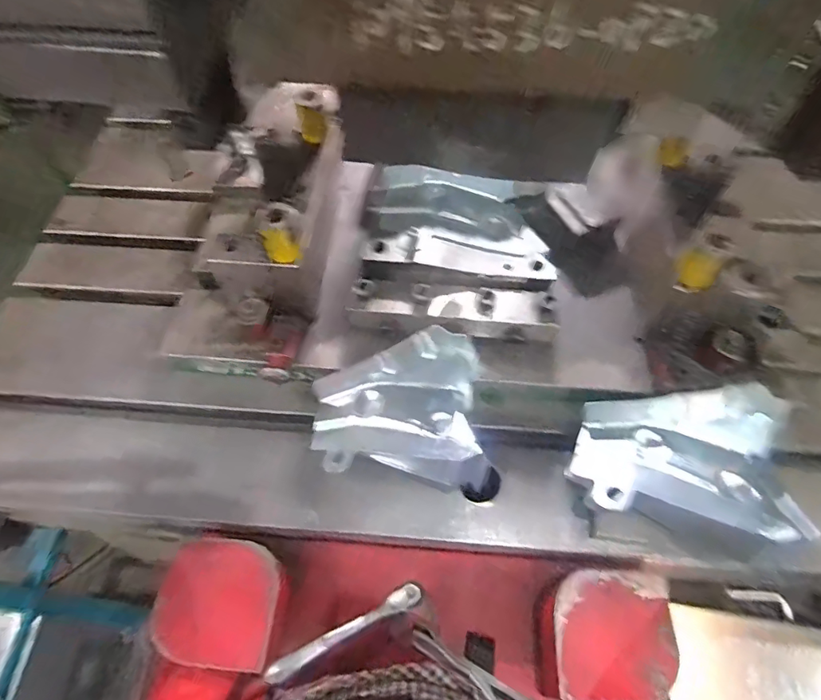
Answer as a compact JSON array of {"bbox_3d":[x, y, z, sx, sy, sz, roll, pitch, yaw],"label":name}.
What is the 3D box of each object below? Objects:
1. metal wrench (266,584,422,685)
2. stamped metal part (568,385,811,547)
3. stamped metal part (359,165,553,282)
[{"bbox_3d":[-0.065,0.289,0.520,0.163,0.015,0.021,-21,61,-20],"label":"metal wrench"},{"bbox_3d":[0.293,0.127,0.554,0.216,0.079,0.175,3,77,22],"label":"stamped metal part"},{"bbox_3d":[0.066,-0.174,0.677,0.248,0.045,0.163,4,59,2],"label":"stamped metal part"}]

